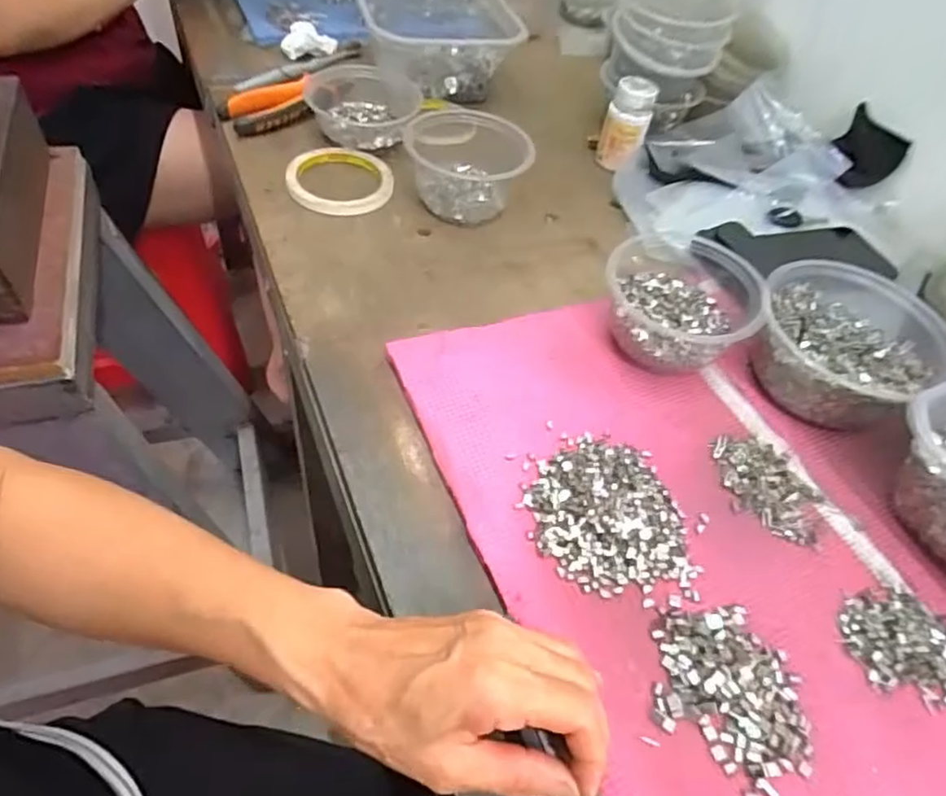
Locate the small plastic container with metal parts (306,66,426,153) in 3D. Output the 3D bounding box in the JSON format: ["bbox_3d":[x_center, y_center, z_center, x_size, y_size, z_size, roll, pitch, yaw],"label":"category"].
[{"bbox_3d":[-0.111,-0.296,0.645,0.115,0.039,0.106,-3,52,-8],"label":"small plastic container with metal parts"}]

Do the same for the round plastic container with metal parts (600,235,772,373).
[{"bbox_3d":[0.159,-0.071,0.487,0.105,0.061,0.102,3,52,-4],"label":"round plastic container with metal parts"}]

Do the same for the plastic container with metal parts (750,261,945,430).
[{"bbox_3d":[0.283,-0.043,0.480,0.145,0.059,0.131,-33,62,-27],"label":"plastic container with metal parts"}]

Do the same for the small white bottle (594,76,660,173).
[{"bbox_3d":[0.159,-0.286,0.657,0.045,0.079,0.047,17,52,7],"label":"small white bottle"}]

